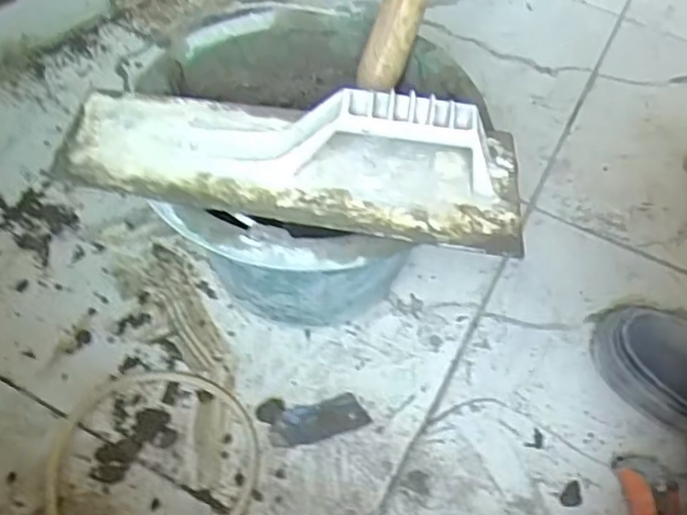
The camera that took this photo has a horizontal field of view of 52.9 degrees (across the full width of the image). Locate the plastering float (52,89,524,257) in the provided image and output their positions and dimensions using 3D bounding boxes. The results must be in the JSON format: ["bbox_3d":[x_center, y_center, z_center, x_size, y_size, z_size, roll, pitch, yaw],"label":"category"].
[{"bbox_3d":[-0.030,-0.073,0.435,0.294,0.064,0.119,10,52,0],"label":"plastering float"}]

